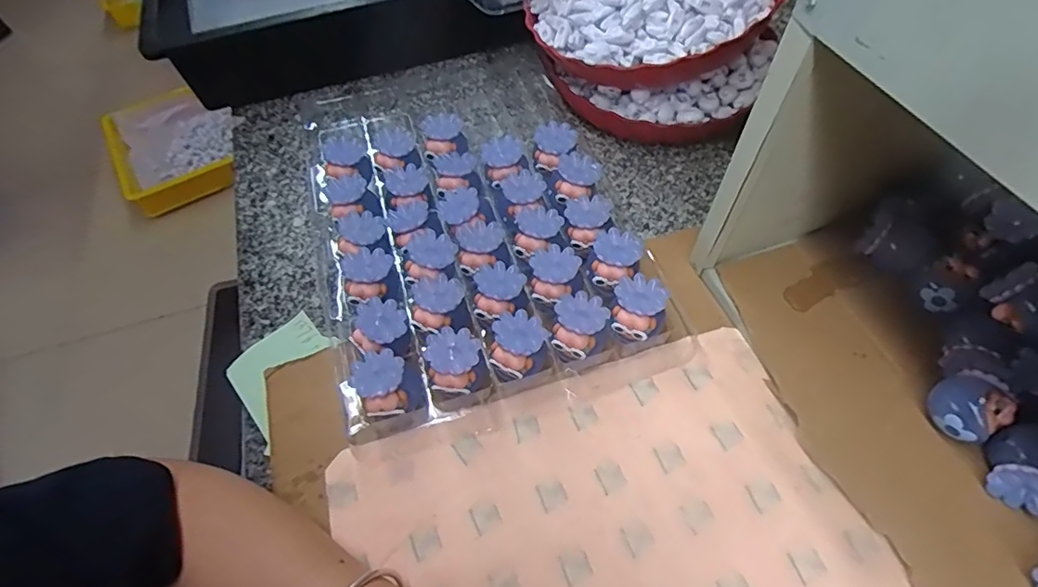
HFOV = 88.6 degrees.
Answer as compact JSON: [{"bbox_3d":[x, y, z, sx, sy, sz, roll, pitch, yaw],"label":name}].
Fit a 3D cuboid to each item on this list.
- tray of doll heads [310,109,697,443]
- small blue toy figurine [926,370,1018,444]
[{"bbox_3d":[-0.036,-0.051,0.452,0.258,0.051,0.287,-16,56,-5],"label":"tray of doll heads"},{"bbox_3d":[0.294,0.076,0.352,0.043,0.033,0.041,-23,59,-7],"label":"small blue toy figurine"}]

